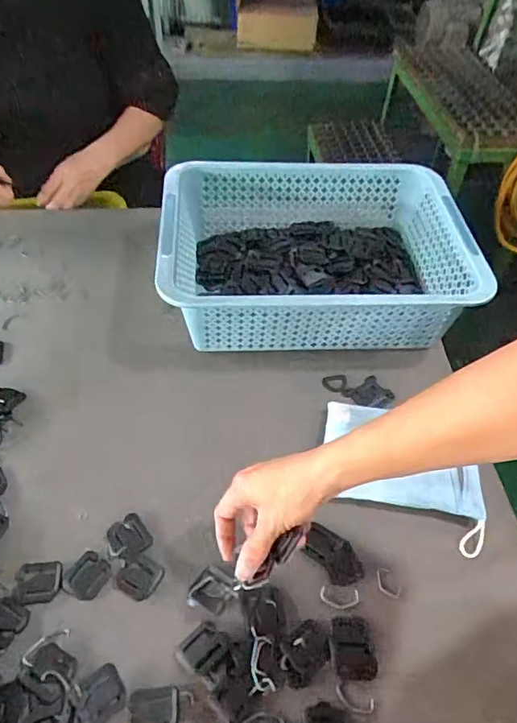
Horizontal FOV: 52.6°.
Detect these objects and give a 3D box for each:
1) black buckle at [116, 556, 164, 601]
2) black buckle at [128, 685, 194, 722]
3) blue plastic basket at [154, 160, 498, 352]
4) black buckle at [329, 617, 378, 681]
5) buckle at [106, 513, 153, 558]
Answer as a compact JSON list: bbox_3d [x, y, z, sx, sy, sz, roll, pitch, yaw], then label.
[{"bbox_3d":[-0.108,0.195,0.473,0.038,0.008,0.035,27,56,19],"label":"black buckle"},{"bbox_3d":[-0.078,0.278,0.416,0.048,0.004,0.035,-6,52,-6],"label":"black buckle"},{"bbox_3d":[0.075,-0.146,0.701,0.390,0.119,0.286,-3,52,-4],"label":"blue plastic basket"},{"bbox_3d":[0.080,0.248,0.452,0.037,0.007,0.048,-3,52,-4],"label":"black buckle"},{"bbox_3d":[-0.125,0.169,0.502,0.039,0.008,0.040,-22,56,-18],"label":"buckle"}]

